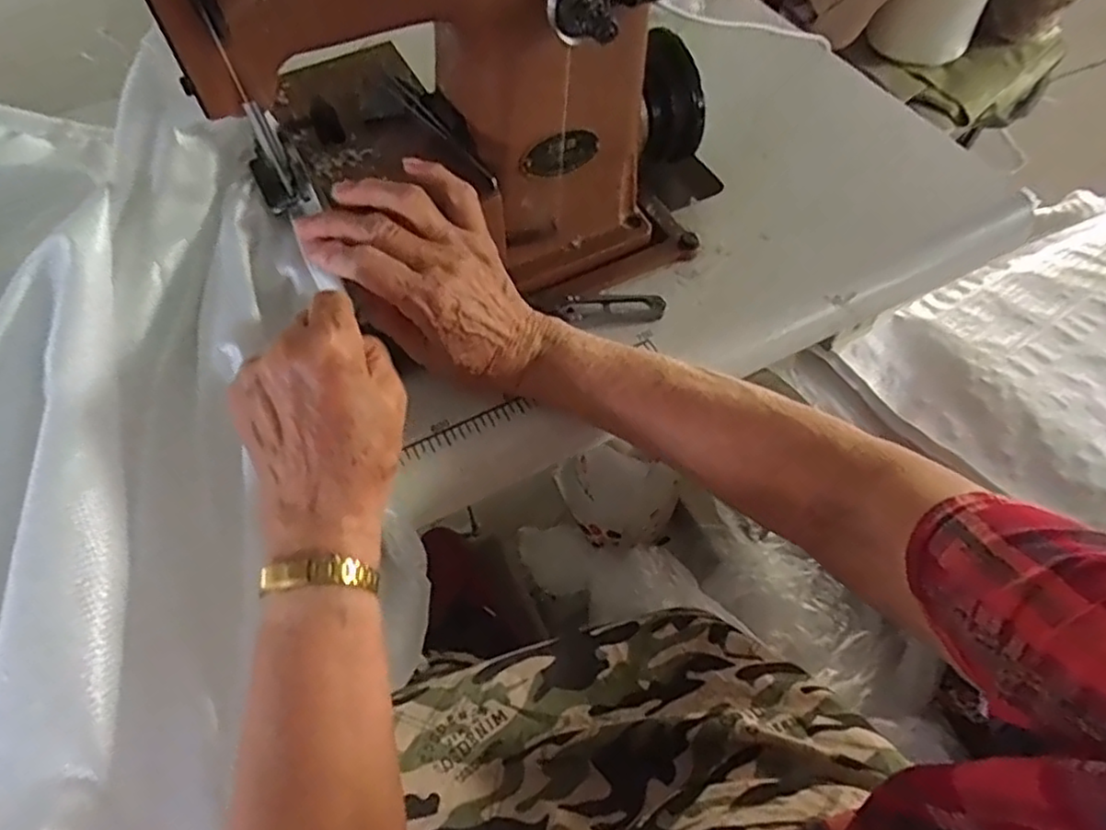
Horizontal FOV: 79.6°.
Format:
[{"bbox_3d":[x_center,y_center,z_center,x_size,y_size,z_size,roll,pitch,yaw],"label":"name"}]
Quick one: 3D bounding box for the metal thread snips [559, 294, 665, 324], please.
[{"bbox_3d":[0.041,-0.074,0.463,0.072,0.008,0.021,0,59,2],"label":"metal thread snips"}]

